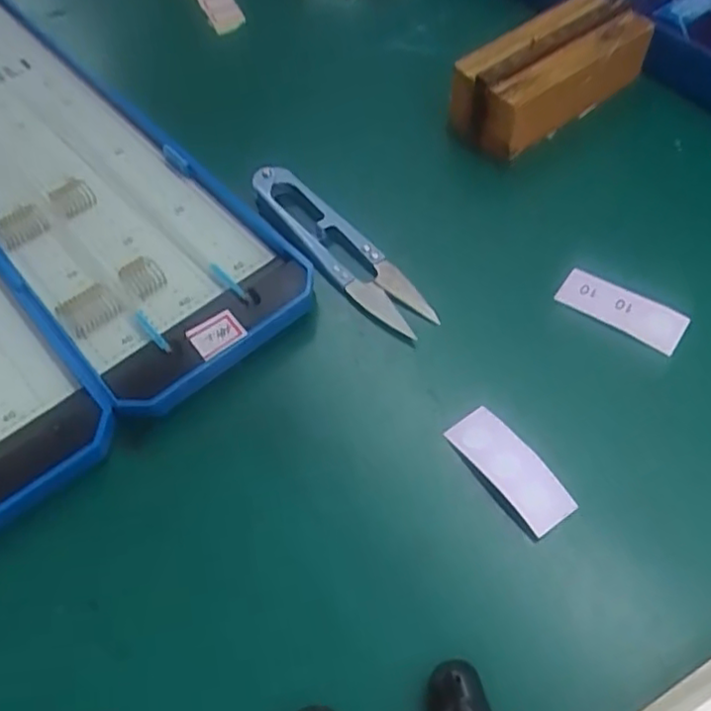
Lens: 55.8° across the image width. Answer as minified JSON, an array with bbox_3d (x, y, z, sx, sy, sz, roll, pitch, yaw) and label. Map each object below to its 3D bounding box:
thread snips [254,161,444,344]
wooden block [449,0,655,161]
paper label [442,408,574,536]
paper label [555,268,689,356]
[{"bbox_3d":[-0.007,-0.045,0.269,0.022,0.011,0.101,-35,62,-17],"label":"thread snips"},{"bbox_3d":[0.088,-0.126,0.304,0.090,0.039,0.037,-32,60,-18],"label":"wooden block"},{"bbox_3d":[0.050,0.036,0.217,0.019,0.005,0.044,-34,61,-16],"label":"paper label"},{"bbox_3d":[0.100,-0.018,0.252,0.045,0.005,0.017,30,64,21],"label":"paper label"}]

